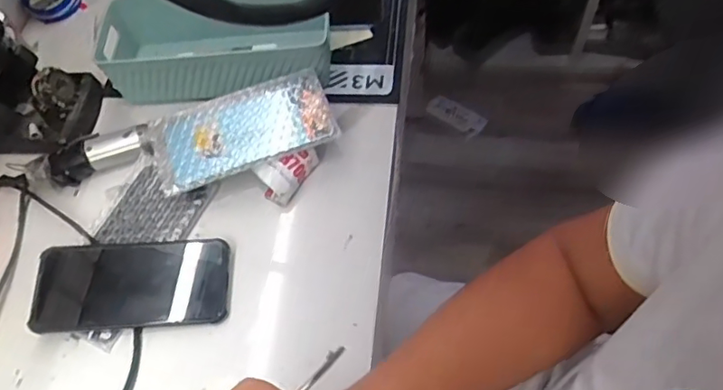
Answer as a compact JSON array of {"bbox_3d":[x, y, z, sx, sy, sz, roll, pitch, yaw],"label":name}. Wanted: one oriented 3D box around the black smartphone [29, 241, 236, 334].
[{"bbox_3d":[-0.200,0.077,0.500,0.162,0.012,0.077,-1,63,-7],"label":"black smartphone"}]

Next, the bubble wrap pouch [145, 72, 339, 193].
[{"bbox_3d":[-0.117,-0.064,0.554,0.174,0.009,0.086,-20,61,-6],"label":"bubble wrap pouch"}]

